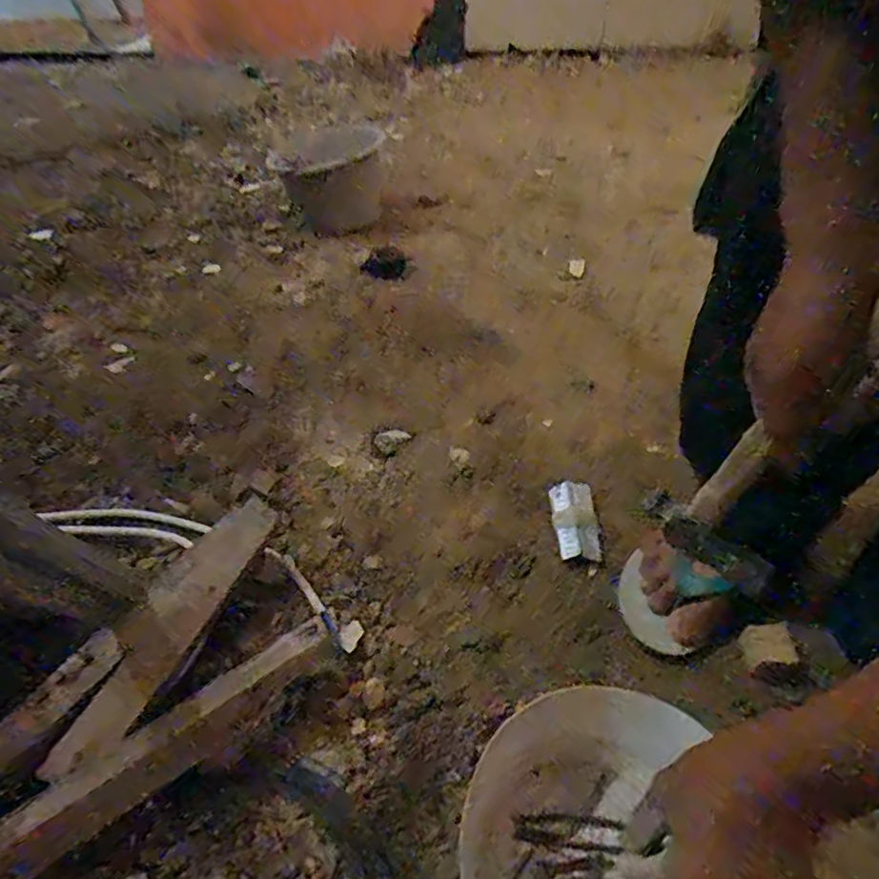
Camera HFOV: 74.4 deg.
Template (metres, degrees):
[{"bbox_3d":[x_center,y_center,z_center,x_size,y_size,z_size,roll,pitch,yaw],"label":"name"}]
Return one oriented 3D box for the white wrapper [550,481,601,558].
[{"bbox_3d":[0.161,0.096,0.693,0.049,0.020,0.107,-1,45,2],"label":"white wrapper"}]

